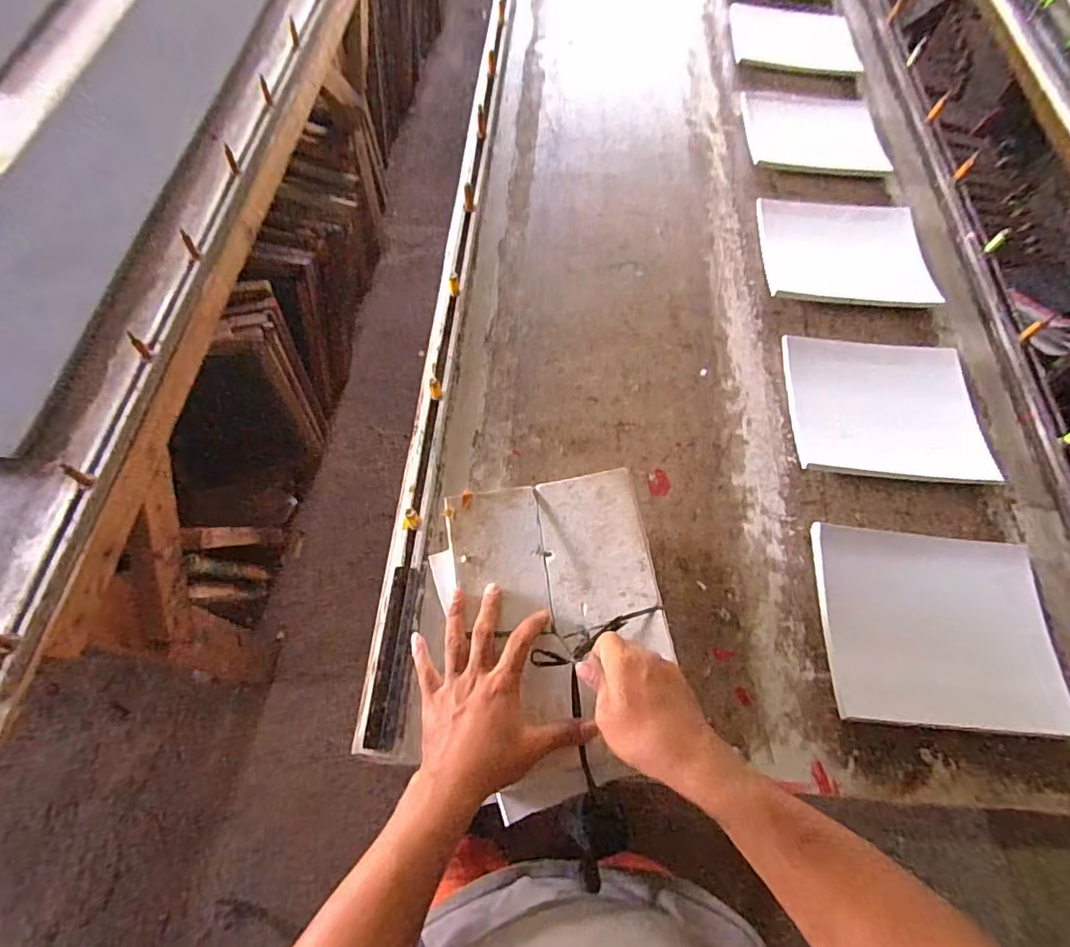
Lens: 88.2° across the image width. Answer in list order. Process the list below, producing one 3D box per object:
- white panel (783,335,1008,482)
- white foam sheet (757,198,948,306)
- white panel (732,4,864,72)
[{"bbox_3d":[0.518,-0.099,0.815,0.267,0.032,0.220,6,66,-2],"label":"white panel"},{"bbox_3d":[0.530,-0.383,0.952,0.267,0.045,0.226,8,66,-1],"label":"white foam sheet"},{"bbox_3d":[0.575,-0.980,1.225,0.263,0.030,0.230,12,66,1],"label":"white panel"}]

